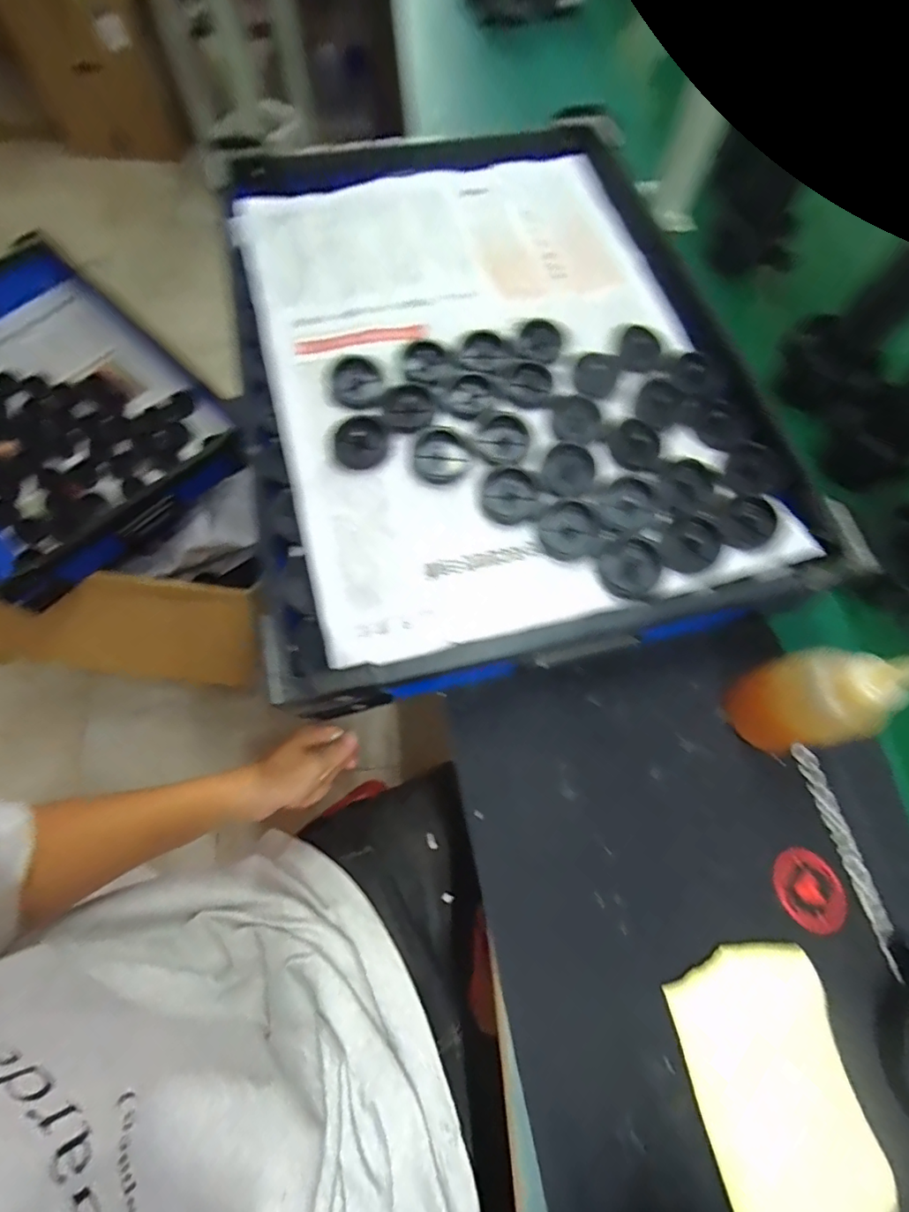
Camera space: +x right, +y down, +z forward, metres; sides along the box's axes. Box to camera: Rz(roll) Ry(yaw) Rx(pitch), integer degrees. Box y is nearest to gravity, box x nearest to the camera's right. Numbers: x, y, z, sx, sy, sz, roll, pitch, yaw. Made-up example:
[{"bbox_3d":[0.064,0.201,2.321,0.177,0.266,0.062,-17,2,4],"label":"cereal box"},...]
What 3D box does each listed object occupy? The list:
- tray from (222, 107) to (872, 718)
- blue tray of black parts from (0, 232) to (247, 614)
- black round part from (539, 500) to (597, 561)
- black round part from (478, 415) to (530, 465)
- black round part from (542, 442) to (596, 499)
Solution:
[{"bbox_3d":[0.030,-0.247,0.486,0.461,0.069,0.635,-12,67,-4],"label":"tray"},{"bbox_3d":[-0.827,-0.406,0.960,0.870,0.146,0.521,42,69,14],"label":"blue tray of black parts"},{"bbox_3d":[0.089,-0.061,0.396,0.041,0.011,0.045,2,65,-4],"label":"black round part"},{"bbox_3d":[0.042,-0.142,0.428,0.042,0.007,0.044,2,65,-4],"label":"black round part"},{"bbox_3d":[0.096,-0.113,0.419,0.041,0.008,0.050,14,65,2],"label":"black round part"}]

